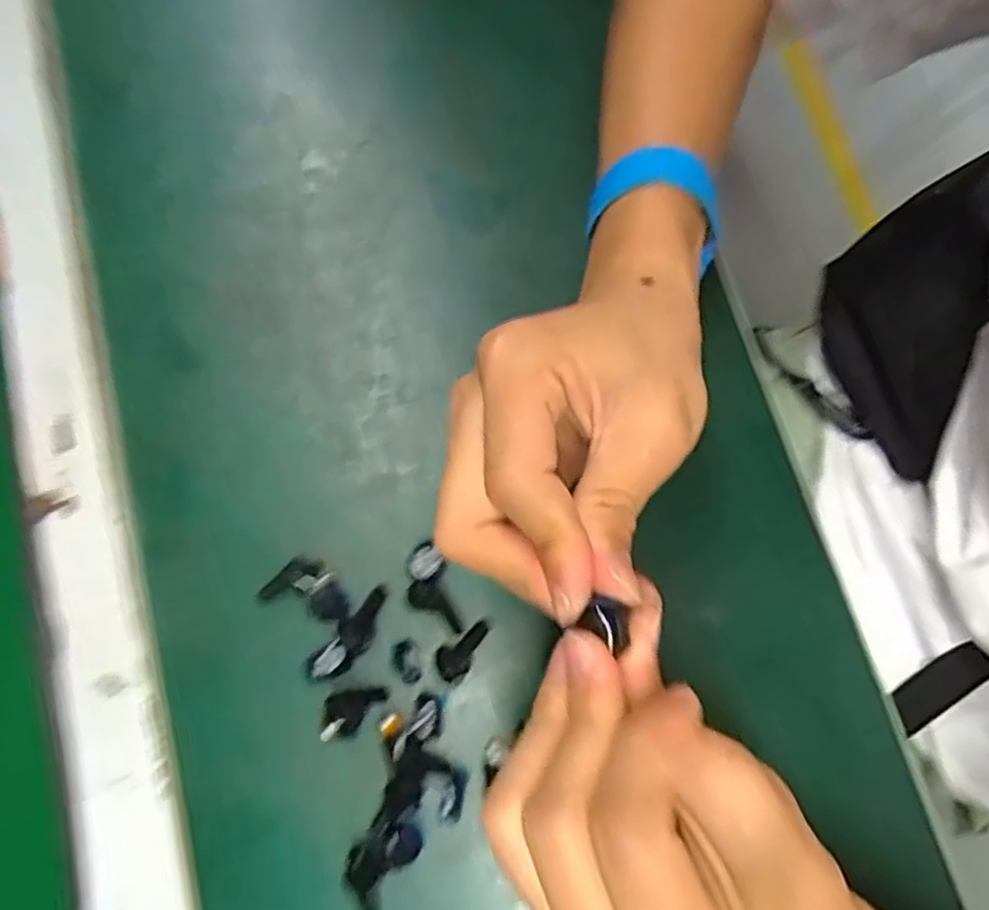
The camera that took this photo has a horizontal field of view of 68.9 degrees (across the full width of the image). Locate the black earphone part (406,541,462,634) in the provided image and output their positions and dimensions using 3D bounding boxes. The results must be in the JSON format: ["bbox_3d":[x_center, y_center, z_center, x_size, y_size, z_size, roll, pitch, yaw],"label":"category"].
[{"bbox_3d":[-0.028,0.057,0.310,0.017,0.011,0.039,-14,78,-2],"label":"black earphone part"}]

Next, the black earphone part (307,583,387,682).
[{"bbox_3d":[-0.061,0.077,0.308,0.016,0.007,0.045,36,68,8],"label":"black earphone part"}]

